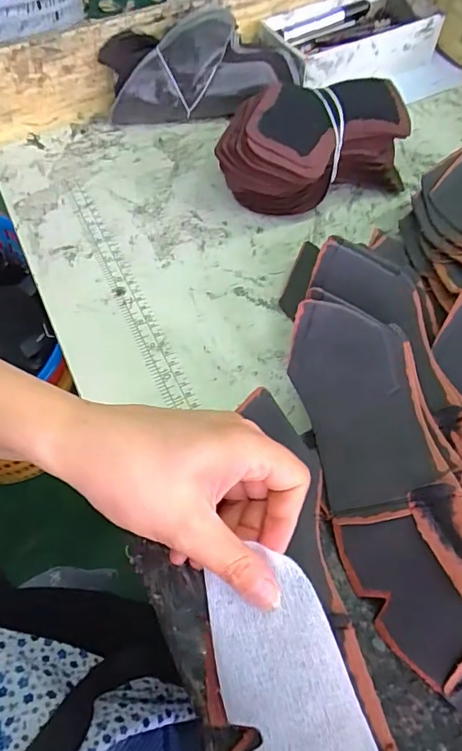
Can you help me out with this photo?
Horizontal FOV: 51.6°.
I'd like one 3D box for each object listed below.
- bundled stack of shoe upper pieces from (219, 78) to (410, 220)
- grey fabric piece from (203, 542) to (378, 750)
[{"bbox_3d":[0.069,-0.204,0.435,0.166,0.077,0.102,-22,61,-13],"label":"bundled stack of shoe upper pieces"},{"bbox_3d":[0.029,0.152,0.210,0.059,0.024,0.132,-19,61,-4],"label":"grey fabric piece"}]

